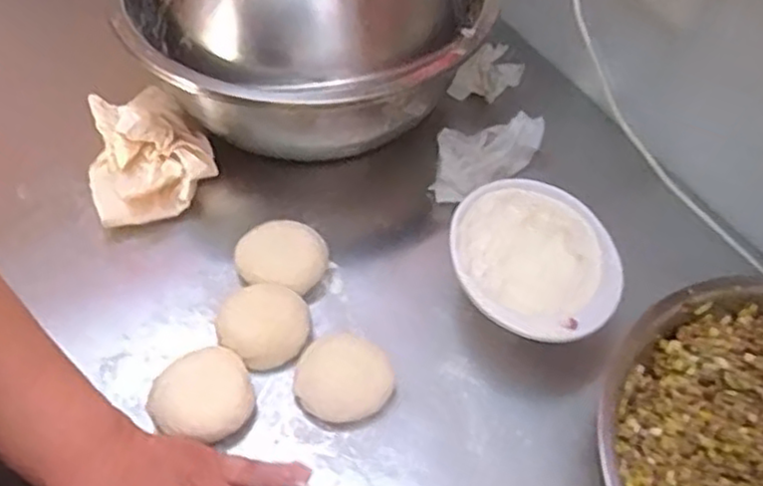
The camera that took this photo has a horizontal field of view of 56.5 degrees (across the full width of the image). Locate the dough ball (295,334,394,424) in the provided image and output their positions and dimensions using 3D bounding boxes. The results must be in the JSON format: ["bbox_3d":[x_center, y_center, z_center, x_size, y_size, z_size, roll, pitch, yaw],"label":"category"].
[{"bbox_3d":[-0.026,0.096,0.491,0.062,0.030,0.056,-22,58,-17],"label":"dough ball"}]

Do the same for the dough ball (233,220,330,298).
[{"bbox_3d":[-0.077,0.011,0.552,0.071,0.024,0.058,21,56,12],"label":"dough ball"}]

